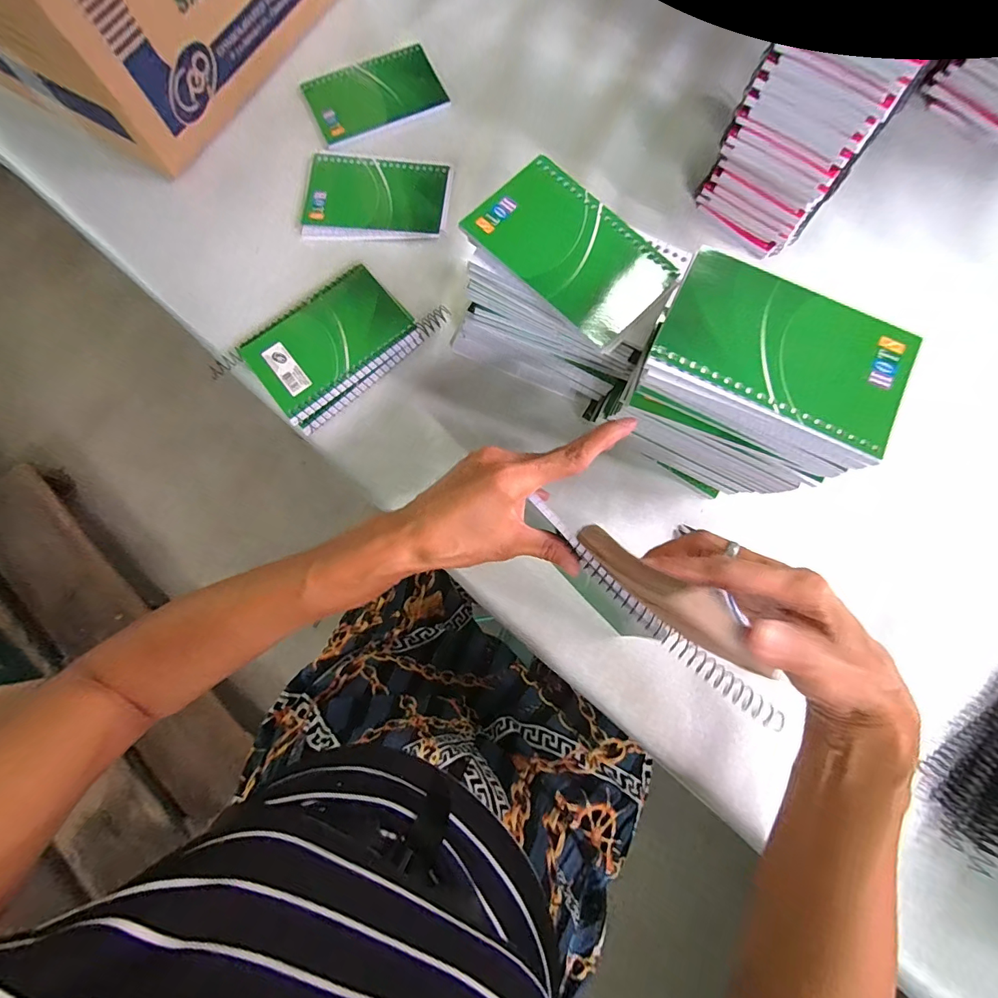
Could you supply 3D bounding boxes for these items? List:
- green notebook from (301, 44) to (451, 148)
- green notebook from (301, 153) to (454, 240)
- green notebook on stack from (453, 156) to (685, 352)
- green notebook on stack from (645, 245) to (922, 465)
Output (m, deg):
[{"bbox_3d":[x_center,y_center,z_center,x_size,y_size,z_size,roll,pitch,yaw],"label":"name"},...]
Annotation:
[{"bbox_3d":[-0.122,-0.400,0.436,0.128,0.006,0.085,-25,79,-6],"label":"green notebook"},{"bbox_3d":[-0.115,-0.283,0.413,0.133,0.005,0.087,6,78,1],"label":"green notebook"},{"bbox_3d":[0.049,-0.166,0.295,0.131,0.008,0.080,43,81,8],"label":"green notebook on stack"},{"bbox_3d":[0.156,-0.082,0.242,0.128,0.005,0.082,24,79,4],"label":"green notebook on stack"}]

